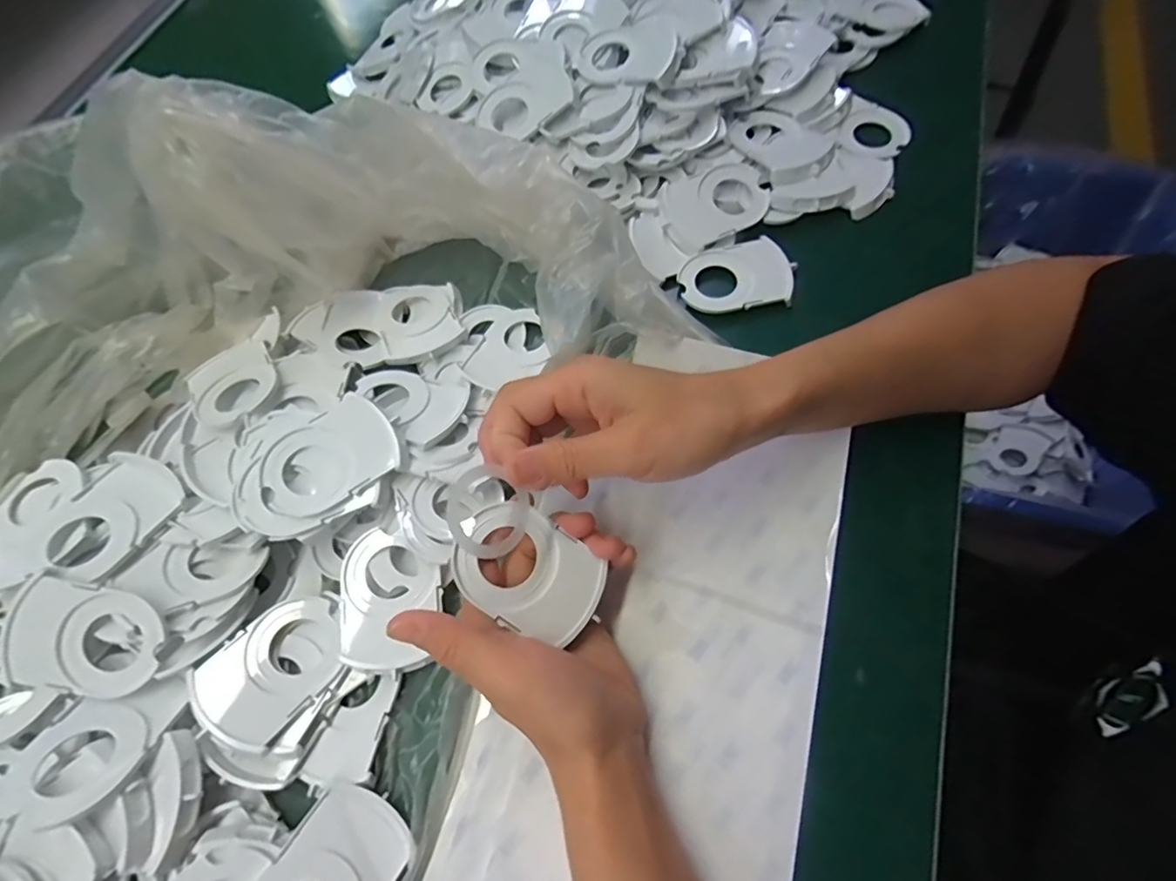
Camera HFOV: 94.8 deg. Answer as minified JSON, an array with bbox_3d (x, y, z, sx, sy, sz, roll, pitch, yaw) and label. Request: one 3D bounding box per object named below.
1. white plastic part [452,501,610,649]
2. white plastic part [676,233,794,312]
[{"bbox_3d":[-0.028,0.065,0.268,0.073,0.004,0.050,35,69,-8],"label":"white plastic part"},{"bbox_3d":[0.104,-0.117,0.377,0.074,0.007,0.055,-4,65,6],"label":"white plastic part"}]

